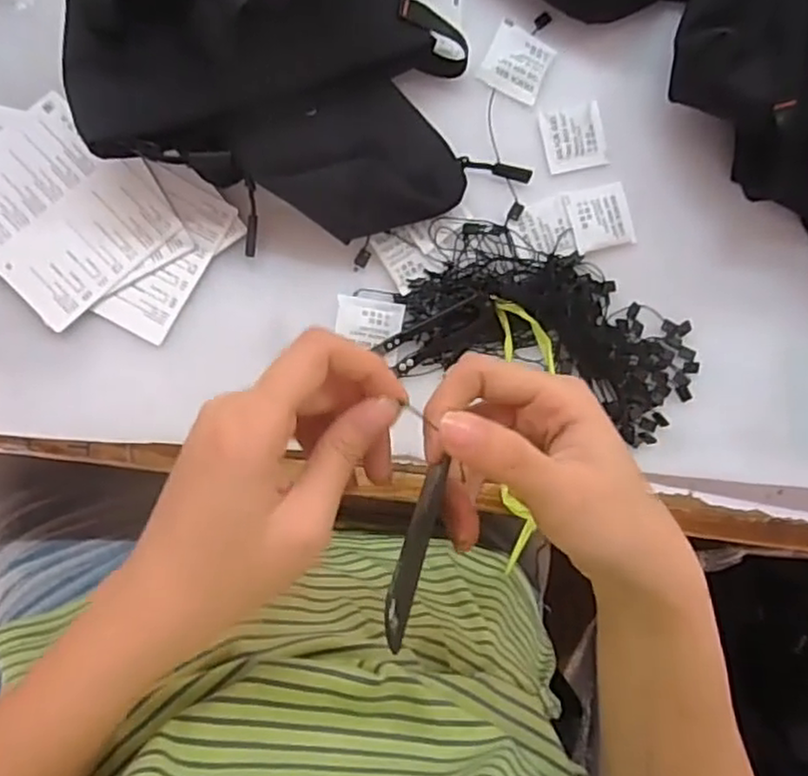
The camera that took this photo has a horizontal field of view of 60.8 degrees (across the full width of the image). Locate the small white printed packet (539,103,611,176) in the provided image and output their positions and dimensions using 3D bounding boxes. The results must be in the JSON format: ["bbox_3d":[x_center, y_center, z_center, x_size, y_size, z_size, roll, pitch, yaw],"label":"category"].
[{"bbox_3d":[0.106,-0.155,0.429,0.040,0.004,0.037,-14,93,-8],"label":"small white printed packet"}]

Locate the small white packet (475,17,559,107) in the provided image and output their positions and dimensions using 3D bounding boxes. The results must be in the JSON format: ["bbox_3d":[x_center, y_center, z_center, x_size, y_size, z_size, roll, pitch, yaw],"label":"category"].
[{"bbox_3d":[0.071,-0.203,0.429,0.039,0.004,0.044,24,85,-4],"label":"small white packet"}]

